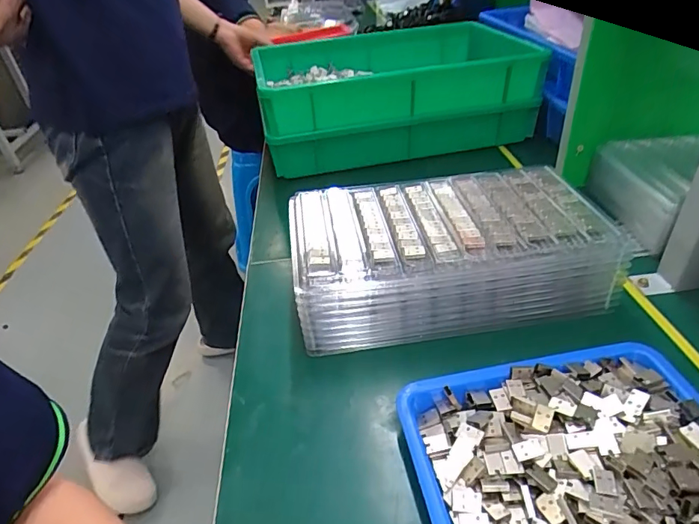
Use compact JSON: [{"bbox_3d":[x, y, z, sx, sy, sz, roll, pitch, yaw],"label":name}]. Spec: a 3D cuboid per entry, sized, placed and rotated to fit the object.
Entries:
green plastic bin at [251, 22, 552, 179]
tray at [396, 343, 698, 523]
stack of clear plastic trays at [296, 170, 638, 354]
[{"bbox_3d":[0.081,-0.282,0.799,0.421,0.155,0.318,-10,37,-5],"label":"green plastic bin"},{"bbox_3d":[0.155,0.136,0.315,0.215,0.036,0.165,-10,37,-5],"label":"tray"},{"bbox_3d":[0.091,-0.013,0.484,0.291,0.081,0.167,-8,37,-3],"label":"stack of clear plastic trays"}]

